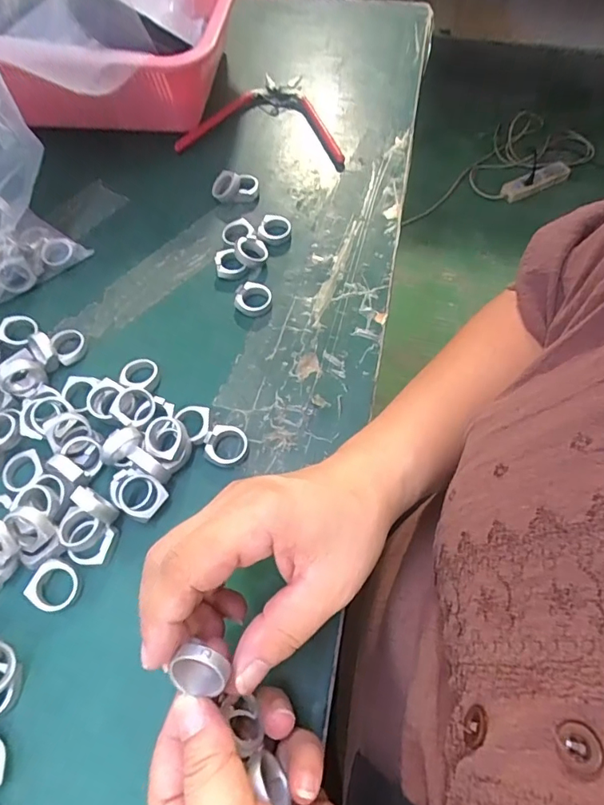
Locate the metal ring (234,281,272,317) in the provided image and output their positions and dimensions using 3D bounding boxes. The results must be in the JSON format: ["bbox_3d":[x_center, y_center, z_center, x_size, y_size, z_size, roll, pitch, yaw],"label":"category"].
[{"bbox_3d":[-0.036,-0.076,0.362,0.026,0.012,0.024,-1,62,1],"label":"metal ring"}]

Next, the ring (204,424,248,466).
[{"bbox_3d":[-0.048,0.027,0.309,0.025,0.010,0.025,-1,62,1],"label":"ring"}]

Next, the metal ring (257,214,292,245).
[{"bbox_3d":[-0.022,-0.141,0.399,0.026,0.009,0.030,2,62,2],"label":"metal ring"}]

